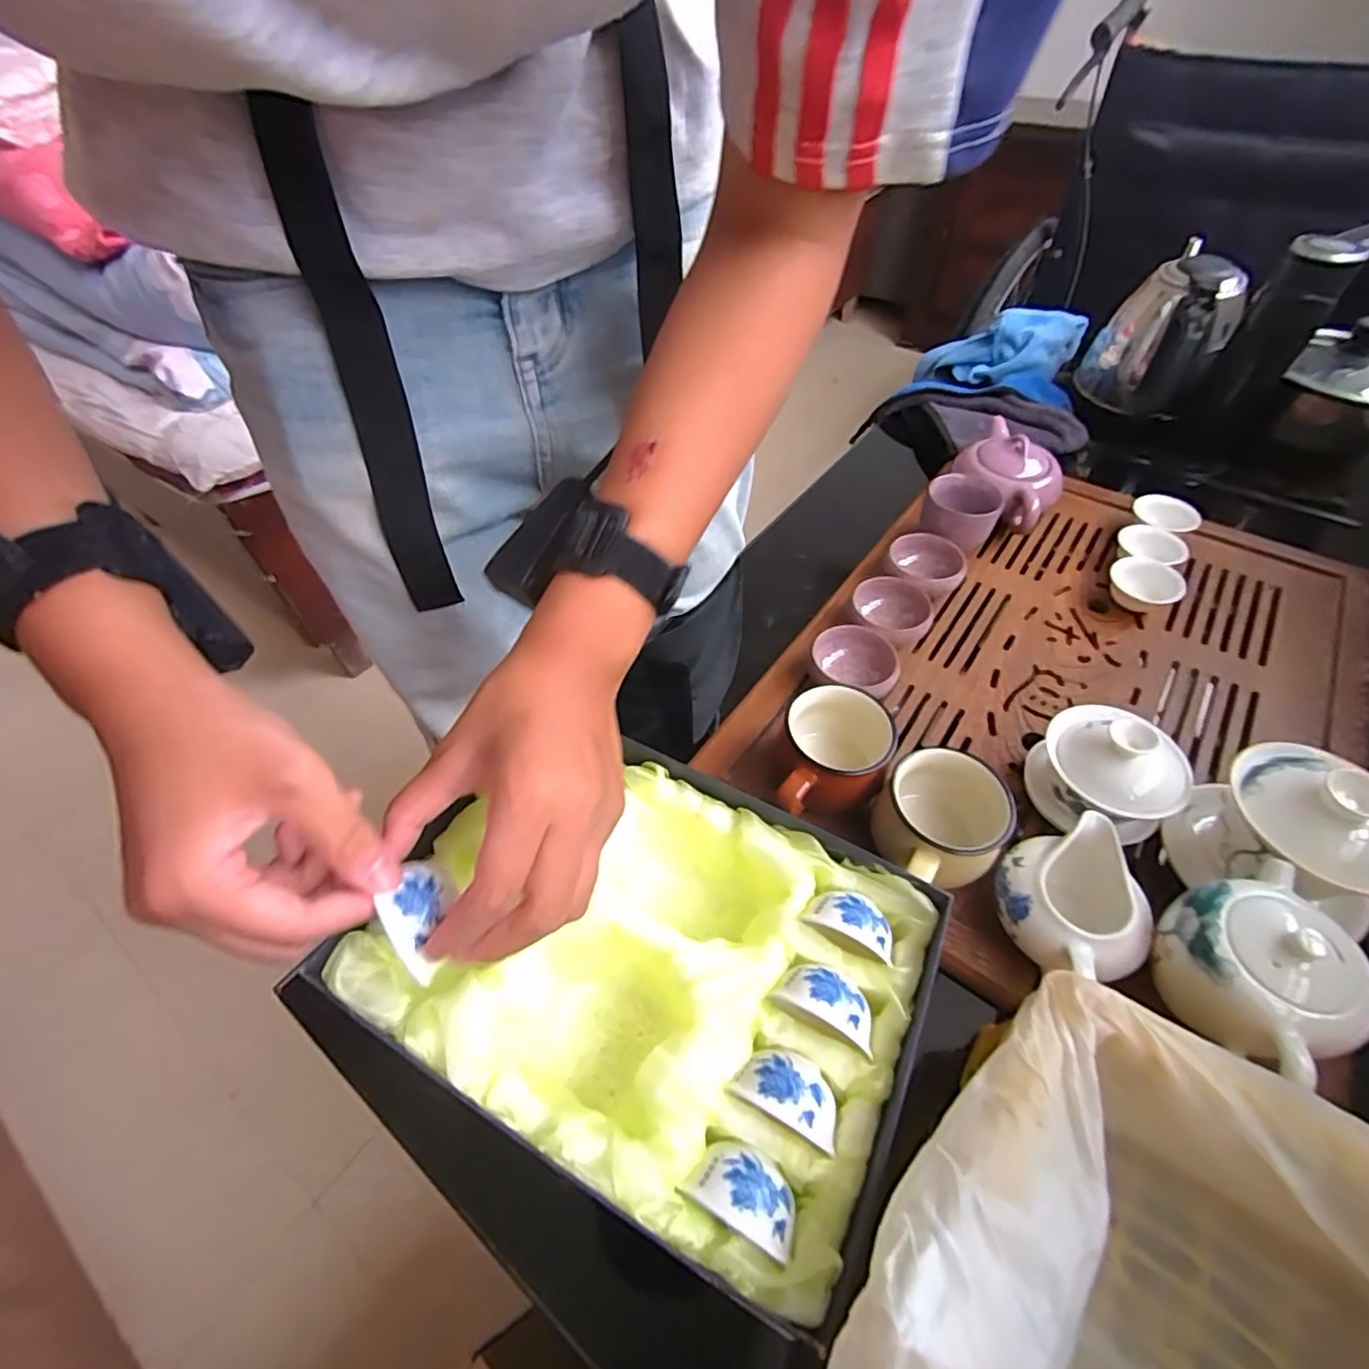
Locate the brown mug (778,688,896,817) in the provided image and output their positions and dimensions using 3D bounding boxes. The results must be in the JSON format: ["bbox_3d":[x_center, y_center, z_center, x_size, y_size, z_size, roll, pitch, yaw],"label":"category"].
[{"bbox_3d":[0.095,0.048,0.408,0.070,0.058,0.100,25,53,18],"label":"brown mug"}]

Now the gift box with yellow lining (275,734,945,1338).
[{"bbox_3d":[-0.021,0.144,0.322,0.246,0.084,0.183,22,53,16],"label":"gift box with yellow lining"}]

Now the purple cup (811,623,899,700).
[{"bbox_3d":[0.130,-0.013,0.480,0.056,0.033,0.066,2,50,0],"label":"purple cup"}]

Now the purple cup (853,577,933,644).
[{"bbox_3d":[0.170,-0.054,0.513,0.059,0.034,0.063,8,50,5],"label":"purple cup"}]

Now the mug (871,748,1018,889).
[{"bbox_3d":[0.154,0.084,0.375,0.078,0.059,0.067,-11,51,-10],"label":"mug"}]

